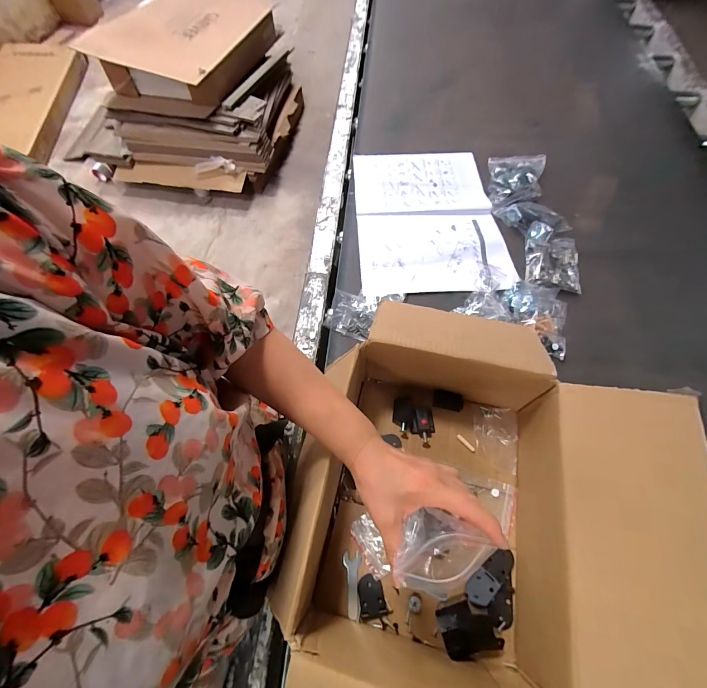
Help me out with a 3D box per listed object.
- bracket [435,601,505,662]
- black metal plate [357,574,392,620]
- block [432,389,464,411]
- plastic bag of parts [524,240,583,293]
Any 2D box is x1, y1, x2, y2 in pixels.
[{"bbox_3d":[0.129,0.318,0.369,0.059,0.015,0.047,-22,54,10],"label":"bracket"},{"bbox_3d":[0.021,0.295,0.387,0.031,0.004,0.041,-10,64,-4],"label":"black metal plate"},{"bbox_3d":[0.142,0.085,0.496,0.043,0.013,0.023,13,64,7],"label":"block"},{"bbox_3d":[0.379,-0.155,0.631,0.093,0.020,0.144,13,64,7],"label":"plastic bag of parts"}]

